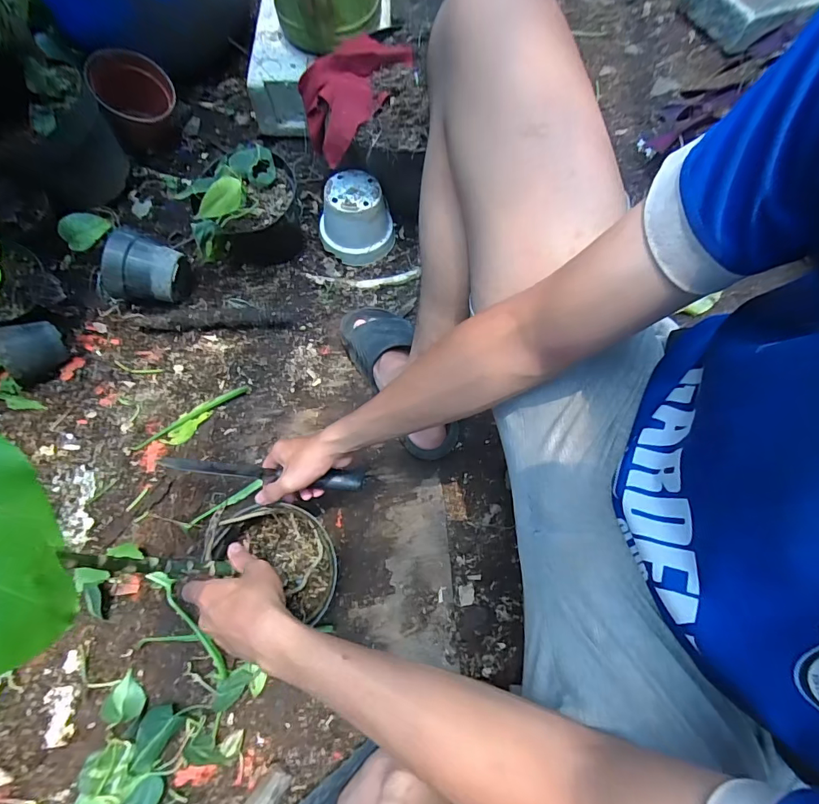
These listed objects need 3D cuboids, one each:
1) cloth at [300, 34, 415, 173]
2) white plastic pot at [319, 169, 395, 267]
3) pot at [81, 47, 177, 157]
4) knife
[{"bbox_3d":[-0.081,-0.495,0.712,0.179,0.087,0.184,-10,69,-9],"label":"cloth"},{"bbox_3d":[-0.099,-0.330,0.786,0.129,0.100,0.114,21,73,8],"label":"white plastic pot"},{"bbox_3d":[-0.534,-0.580,0.858,0.140,0.135,0.145,-13,78,-28],"label":"pot"},{"bbox_3d":[-0.185,0.091,0.562,0.254,0.013,0.025,6,69,-3],"label":"knife"}]

